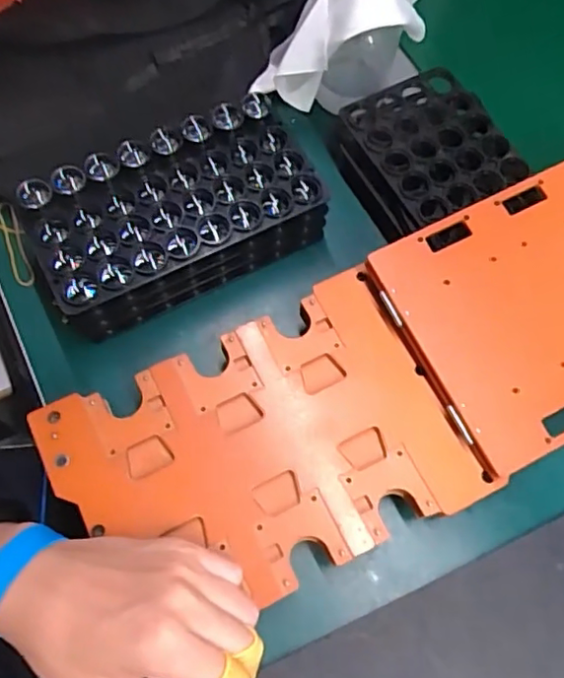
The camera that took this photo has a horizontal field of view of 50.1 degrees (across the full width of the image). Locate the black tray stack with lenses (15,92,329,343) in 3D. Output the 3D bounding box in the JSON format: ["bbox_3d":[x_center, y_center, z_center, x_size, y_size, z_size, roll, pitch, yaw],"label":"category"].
[{"bbox_3d":[-0.074,-0.087,0.429,0.197,0.071,0.098,-28,69,-11],"label":"black tray stack with lenses"}]

